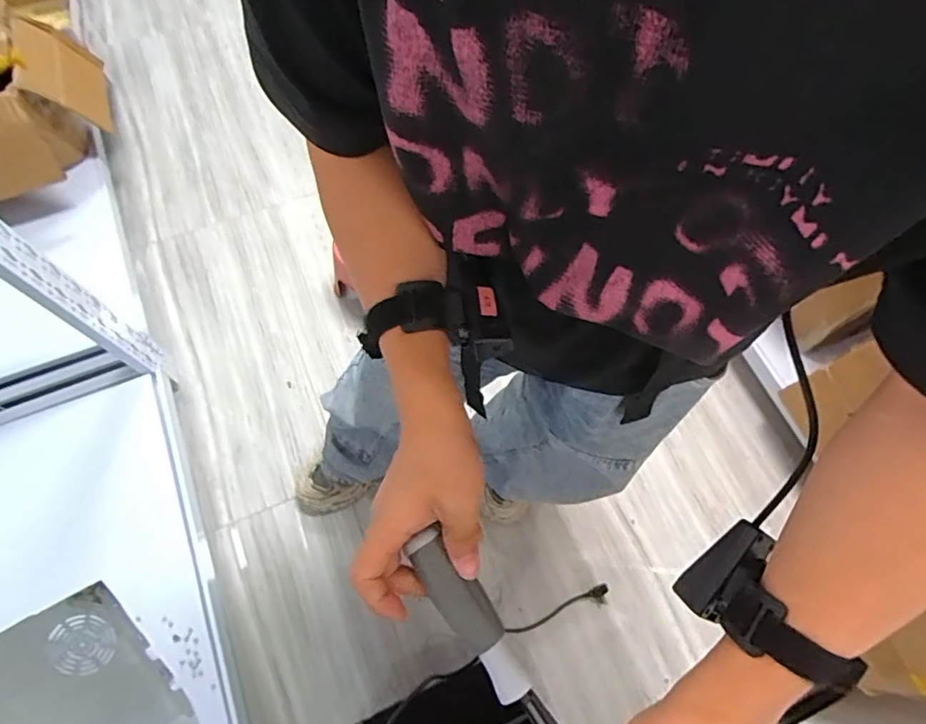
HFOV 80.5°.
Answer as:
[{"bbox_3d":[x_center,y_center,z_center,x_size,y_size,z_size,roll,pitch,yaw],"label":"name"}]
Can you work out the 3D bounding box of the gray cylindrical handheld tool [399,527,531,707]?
[{"bbox_3d":[0.002,0.158,0.347,0.028,0.018,0.109,-34,78,-14],"label":"gray cylindrical handheld tool"}]

